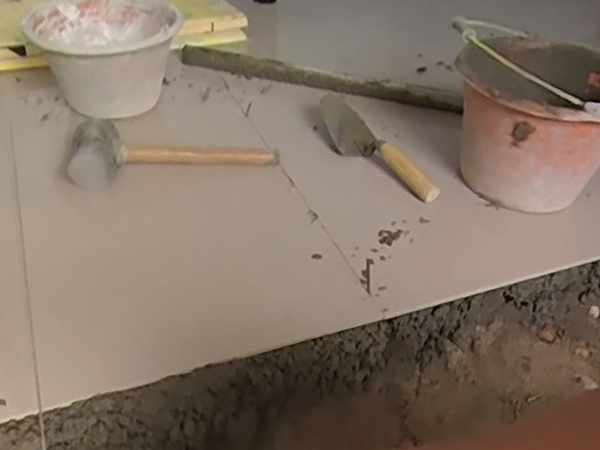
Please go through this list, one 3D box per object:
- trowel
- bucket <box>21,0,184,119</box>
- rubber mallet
[{"bbox_3d":[0.119,-0.122,0.967,0.073,0.058,0.263,-20,45,-29],"label":"trowel"},{"bbox_3d":[-0.321,-0.279,1.010,0.221,0.143,0.213,-3,39,-11],"label":"bucket"},{"bbox_3d":[-0.180,-0.101,0.892,0.302,0.069,0.084,-1,39,-8],"label":"rubber mallet"}]

